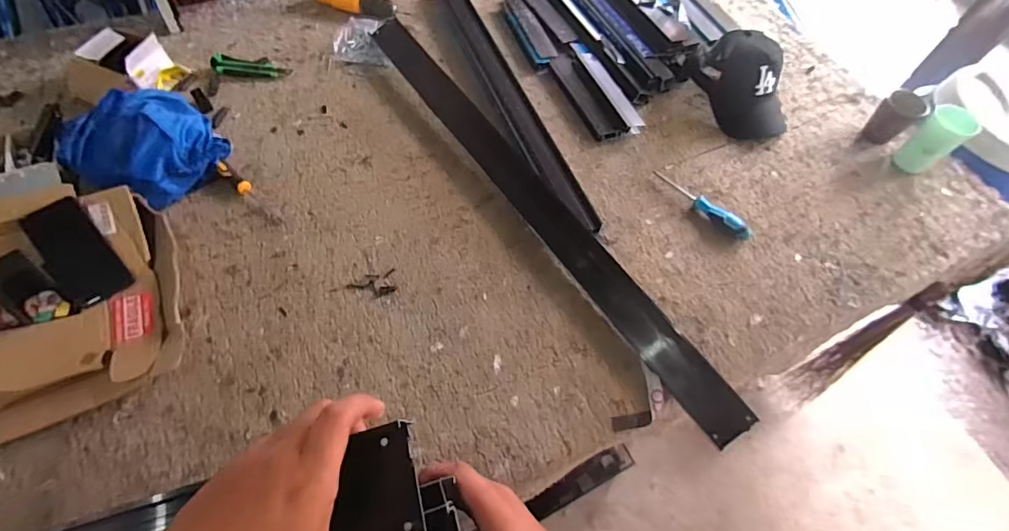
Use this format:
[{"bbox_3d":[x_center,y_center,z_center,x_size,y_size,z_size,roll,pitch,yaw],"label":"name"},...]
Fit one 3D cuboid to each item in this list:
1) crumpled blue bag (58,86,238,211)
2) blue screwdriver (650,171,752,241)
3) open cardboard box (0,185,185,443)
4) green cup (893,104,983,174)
[{"bbox_3d":[-0.628,-0.211,0.825,0.231,0.093,0.204,33,63,16],"label":"crumpled blue bag"},{"bbox_3d":[0.364,-0.118,0.877,0.035,0.024,0.203,-34,67,-21],"label":"blue screwdriver"},{"bbox_3d":[-0.634,0.042,0.675,0.295,0.098,0.357,-16,61,-12],"label":"open cardboard box"},{"bbox_3d":[0.800,-0.229,0.897,0.062,0.130,0.074,-33,66,-20],"label":"green cup"}]

